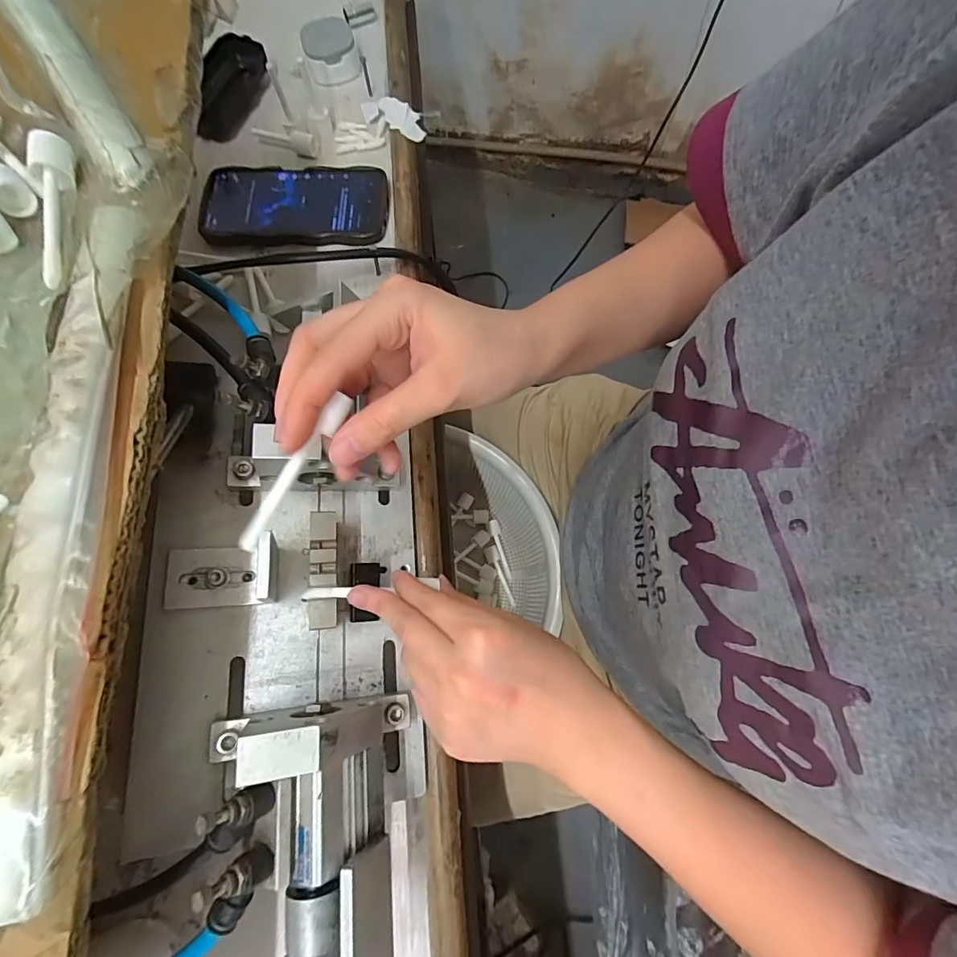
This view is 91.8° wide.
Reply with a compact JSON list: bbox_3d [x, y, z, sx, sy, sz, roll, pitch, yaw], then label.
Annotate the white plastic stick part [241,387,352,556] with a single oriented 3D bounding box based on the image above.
[{"bbox_3d":[-0.083,-0.003,0.211,0.008,0.006,0.080,34,87,9],"label":"white plastic stick part"}]

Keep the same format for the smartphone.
[{"bbox_3d":[-0.169,-0.256,0.432,0.166,0.008,0.083,1,74,0],"label":"smartphone"}]

